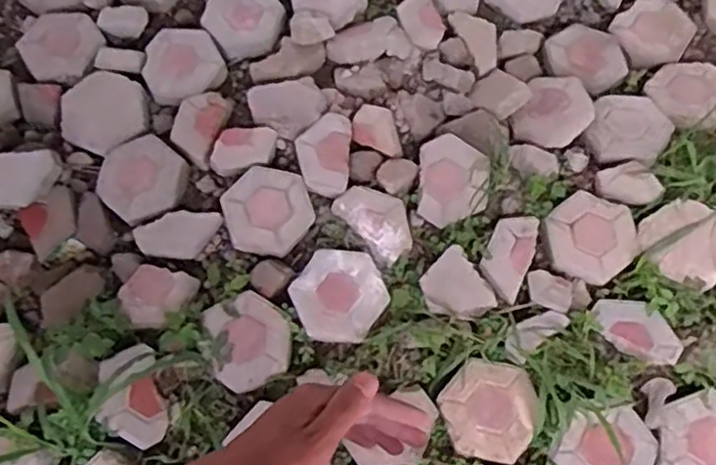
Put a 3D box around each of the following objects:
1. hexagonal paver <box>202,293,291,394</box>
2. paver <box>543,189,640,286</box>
[{"bbox_3d":[-0.233,0.226,1.495,0.171,0.035,0.183,-28,71,-9],"label":"hexagonal paver"},{"bbox_3d":[0.535,0.012,1.630,0.217,0.038,0.201,-39,73,-13],"label":"paver"}]

